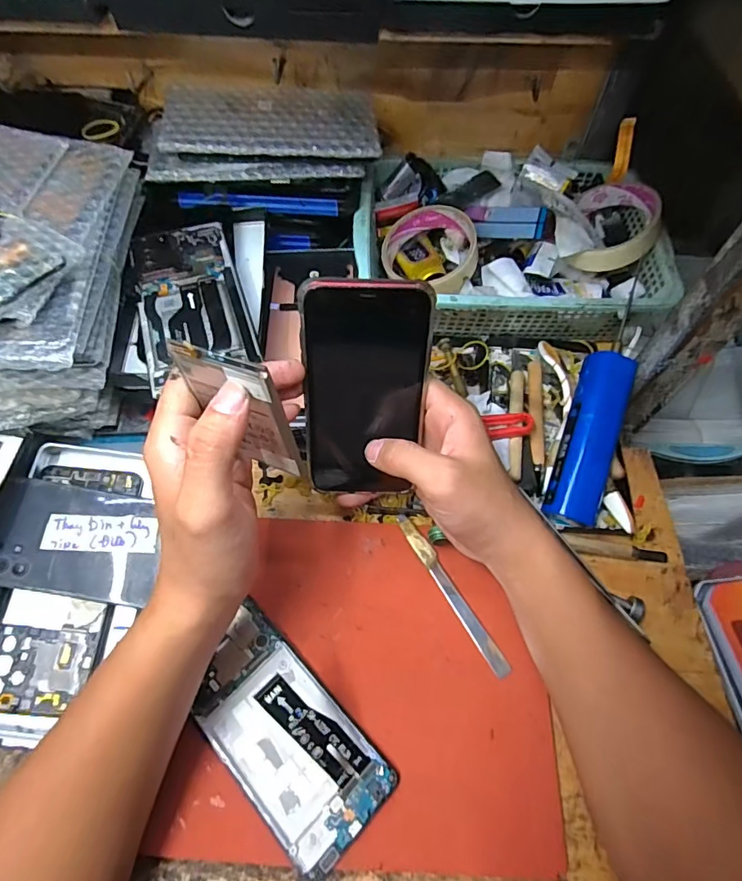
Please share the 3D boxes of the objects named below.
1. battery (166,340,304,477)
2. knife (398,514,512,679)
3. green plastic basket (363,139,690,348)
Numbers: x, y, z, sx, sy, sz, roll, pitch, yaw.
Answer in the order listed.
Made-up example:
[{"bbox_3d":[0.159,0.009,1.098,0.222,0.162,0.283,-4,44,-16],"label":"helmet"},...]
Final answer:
[{"bbox_3d":[-0.067,-0.015,0.254,0.059,0.081,0.010,16,53,20],"label":"battery"},{"bbox_3d":[0.056,0.106,0.345,0.012,0.005,0.126,-28,66,-15],"label":"knife"},{"bbox_3d":[0.122,-0.183,0.456,0.269,0.062,0.188,2,62,0],"label":"green plastic basket"}]

